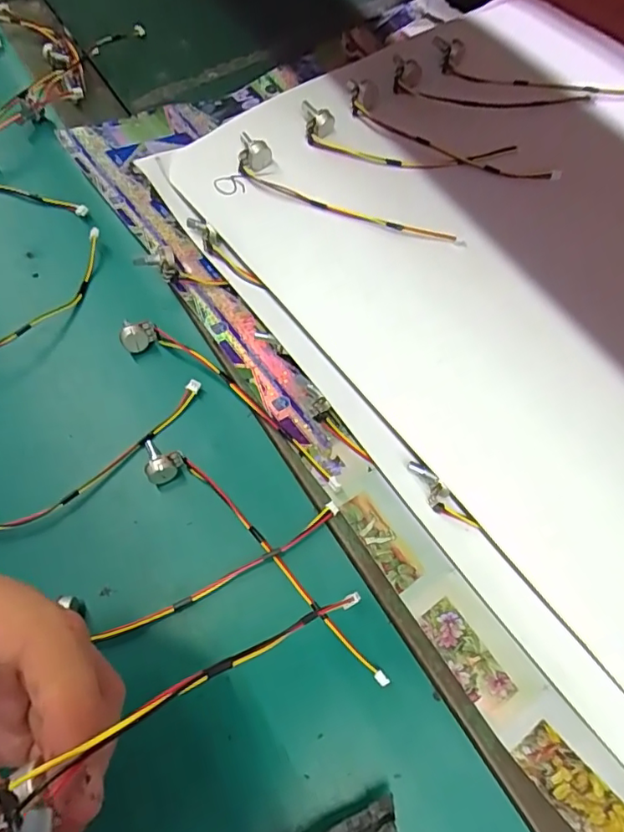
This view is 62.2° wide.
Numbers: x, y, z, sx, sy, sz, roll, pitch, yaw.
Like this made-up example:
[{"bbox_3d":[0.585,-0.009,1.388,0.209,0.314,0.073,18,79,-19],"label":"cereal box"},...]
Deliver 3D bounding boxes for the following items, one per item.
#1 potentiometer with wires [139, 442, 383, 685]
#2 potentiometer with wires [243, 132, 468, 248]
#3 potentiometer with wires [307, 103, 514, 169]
[{"bbox_3d":[-0.029,0.069,0.274,0.179,0.017,0.021,37,71,15],"label":"potentiometer with wires"},{"bbox_3d":[0.020,-0.139,0.330,0.159,0.022,0.024,27,69,12],"label":"potentiometer with wires"},{"bbox_3d":[0.065,-0.183,0.349,0.144,0.028,0.027,8,66,4],"label":"potentiometer with wires"}]

